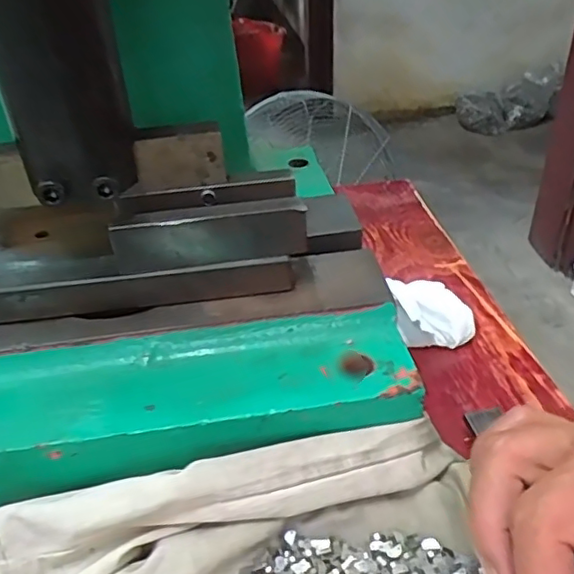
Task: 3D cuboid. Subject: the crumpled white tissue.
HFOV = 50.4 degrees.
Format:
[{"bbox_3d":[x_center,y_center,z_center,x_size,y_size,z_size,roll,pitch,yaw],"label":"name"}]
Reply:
[{"bbox_3d":[0.084,0.013,0.360,0.045,0.026,0.039,-5,36,-4],"label":"crumpled white tissue"}]

